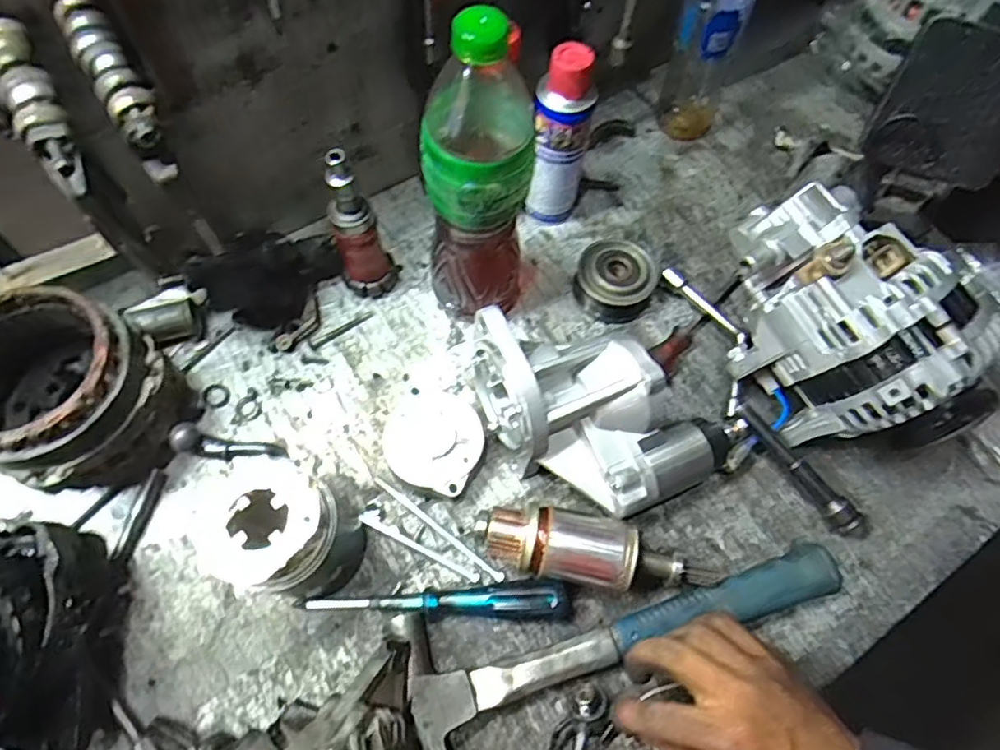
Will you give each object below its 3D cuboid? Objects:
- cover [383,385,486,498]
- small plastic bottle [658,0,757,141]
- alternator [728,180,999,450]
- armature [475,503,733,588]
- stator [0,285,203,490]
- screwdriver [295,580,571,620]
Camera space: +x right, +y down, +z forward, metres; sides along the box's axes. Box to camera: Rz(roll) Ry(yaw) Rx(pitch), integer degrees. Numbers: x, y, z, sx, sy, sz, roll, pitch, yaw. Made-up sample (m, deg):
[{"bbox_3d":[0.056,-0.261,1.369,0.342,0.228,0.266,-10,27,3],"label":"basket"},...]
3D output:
[{"bbox_3d":[-0.050,0.053,0.494,0.077,0.035,0.085,27,65,10],"label":"cover"},{"bbox_3d":[0.203,-0.332,0.590,0.064,0.217,0.052,21,65,7],"label":"small plastic bottle"},{"bbox_3d":[0.267,-0.032,0.488,0.125,0.153,0.213,-26,68,-16],"label":"alternator"},{"bbox_3d":[0.073,0.132,0.453,0.171,0.052,0.050,11,63,2],"label":"armature"},{"bbox_3d":[-0.314,0.018,0.450,0.126,0.123,0.125,1,64,-2],"label":"stator"},{"bbox_3d":[-0.046,0.167,0.442,0.189,0.028,0.026,-1,64,-3],"label":"screwdriver"}]

